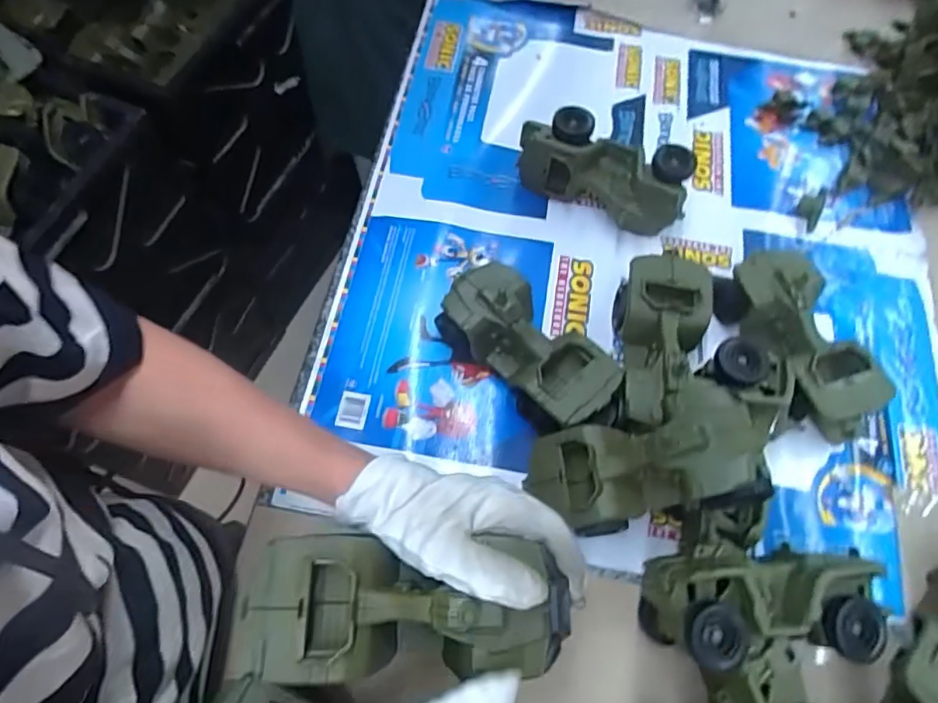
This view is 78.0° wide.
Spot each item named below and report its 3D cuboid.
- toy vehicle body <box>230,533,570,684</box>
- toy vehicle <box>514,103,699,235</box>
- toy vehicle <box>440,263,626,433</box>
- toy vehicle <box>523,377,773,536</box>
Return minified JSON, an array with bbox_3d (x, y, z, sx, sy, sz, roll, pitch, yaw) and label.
[{"bbox_3d":[-0.032,0.152,0.346,0.183,0.060,0.079,1,66,2],"label":"toy vehicle body"},{"bbox_3d":[0.143,-0.192,0.630,0.181,0.081,0.071,28,68,10],"label":"toy vehicle"},{"bbox_3d":[0.052,0.001,0.542,0.078,0.076,0.166,-40,73,-17],"label":"toy vehicle"},{"bbox_3d":[0.141,0.089,0.460,0.182,0.082,0.090,-22,62,31],"label":"toy vehicle"}]

